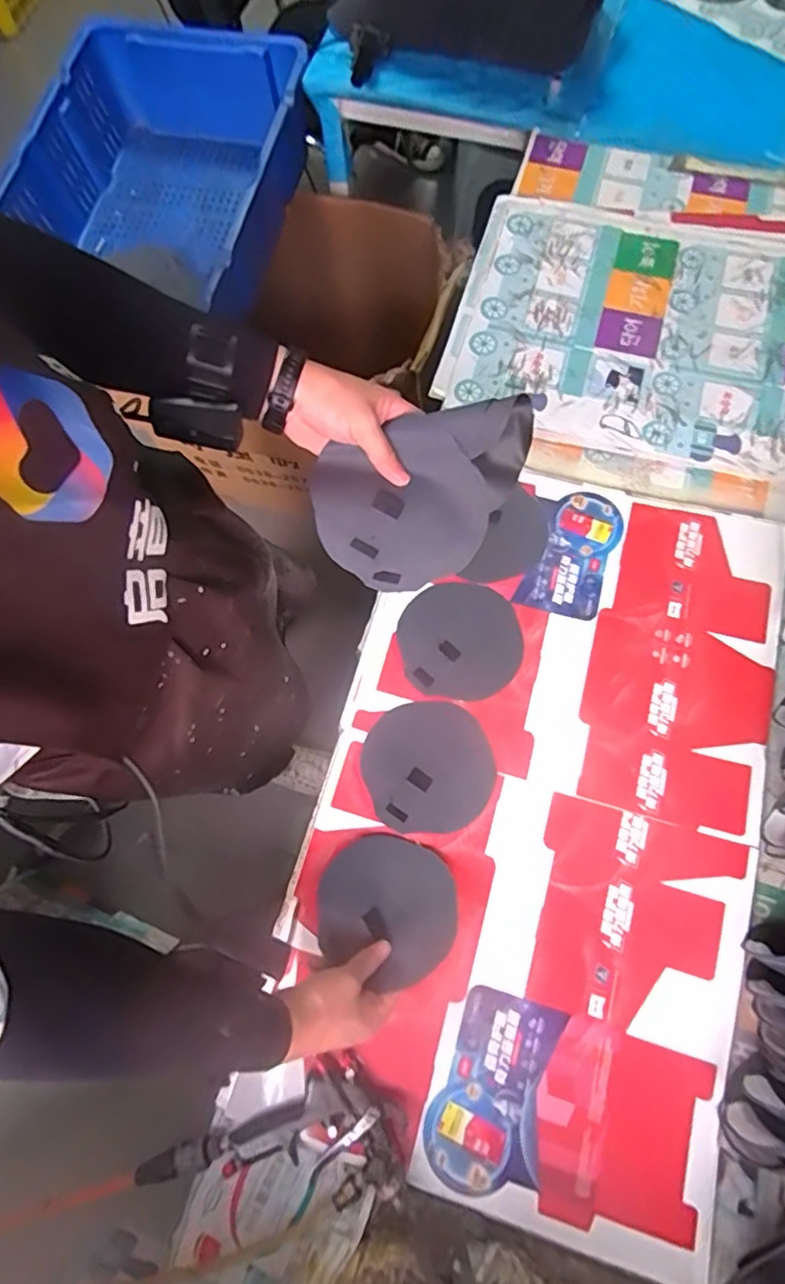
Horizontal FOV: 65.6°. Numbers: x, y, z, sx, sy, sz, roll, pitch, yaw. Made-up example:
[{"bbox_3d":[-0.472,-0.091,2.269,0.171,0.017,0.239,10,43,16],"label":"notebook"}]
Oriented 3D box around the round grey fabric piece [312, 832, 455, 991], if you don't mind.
[{"bbox_3d":[-0.006,0.274,0.631,0.142,0.009,0.138,0,51,0],"label":"round grey fabric piece"}]

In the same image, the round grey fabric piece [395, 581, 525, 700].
[{"bbox_3d":[0.081,-0.003,0.736,0.146,0.006,0.143,0,72,0],"label":"round grey fabric piece"}]

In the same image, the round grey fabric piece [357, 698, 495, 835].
[{"bbox_3d":[0.042,0.140,0.688,0.145,0.004,0.142,-22,74,-7],"label":"round grey fabric piece"}]

